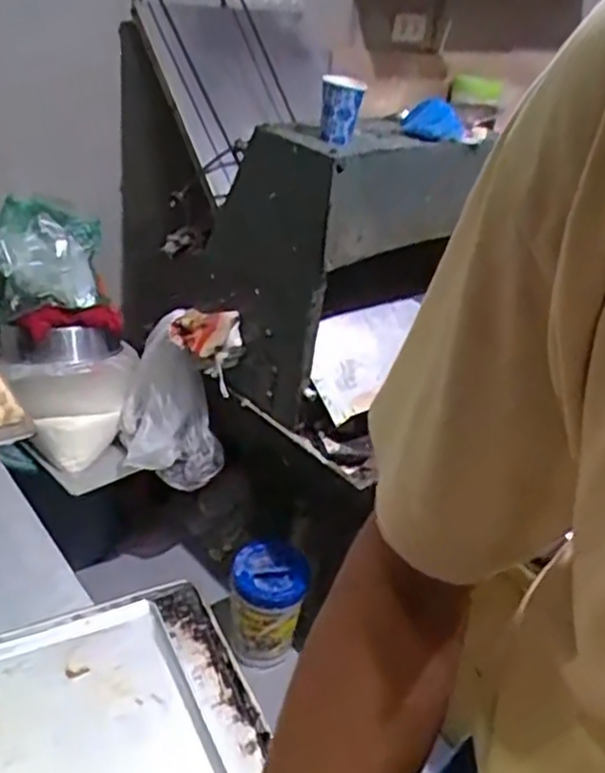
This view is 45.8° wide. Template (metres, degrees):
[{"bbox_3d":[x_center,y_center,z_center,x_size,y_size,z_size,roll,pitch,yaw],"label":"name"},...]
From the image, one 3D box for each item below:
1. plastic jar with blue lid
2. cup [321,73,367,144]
[{"bbox_3d":[-0.078,0.480,1.596,0.158,0.203,0.160,7,31,-4],"label":"plastic jar with blue lid"},{"bbox_3d":[0.062,-0.451,1.163,0.067,0.103,0.060,6,33,-1],"label":"cup"}]

